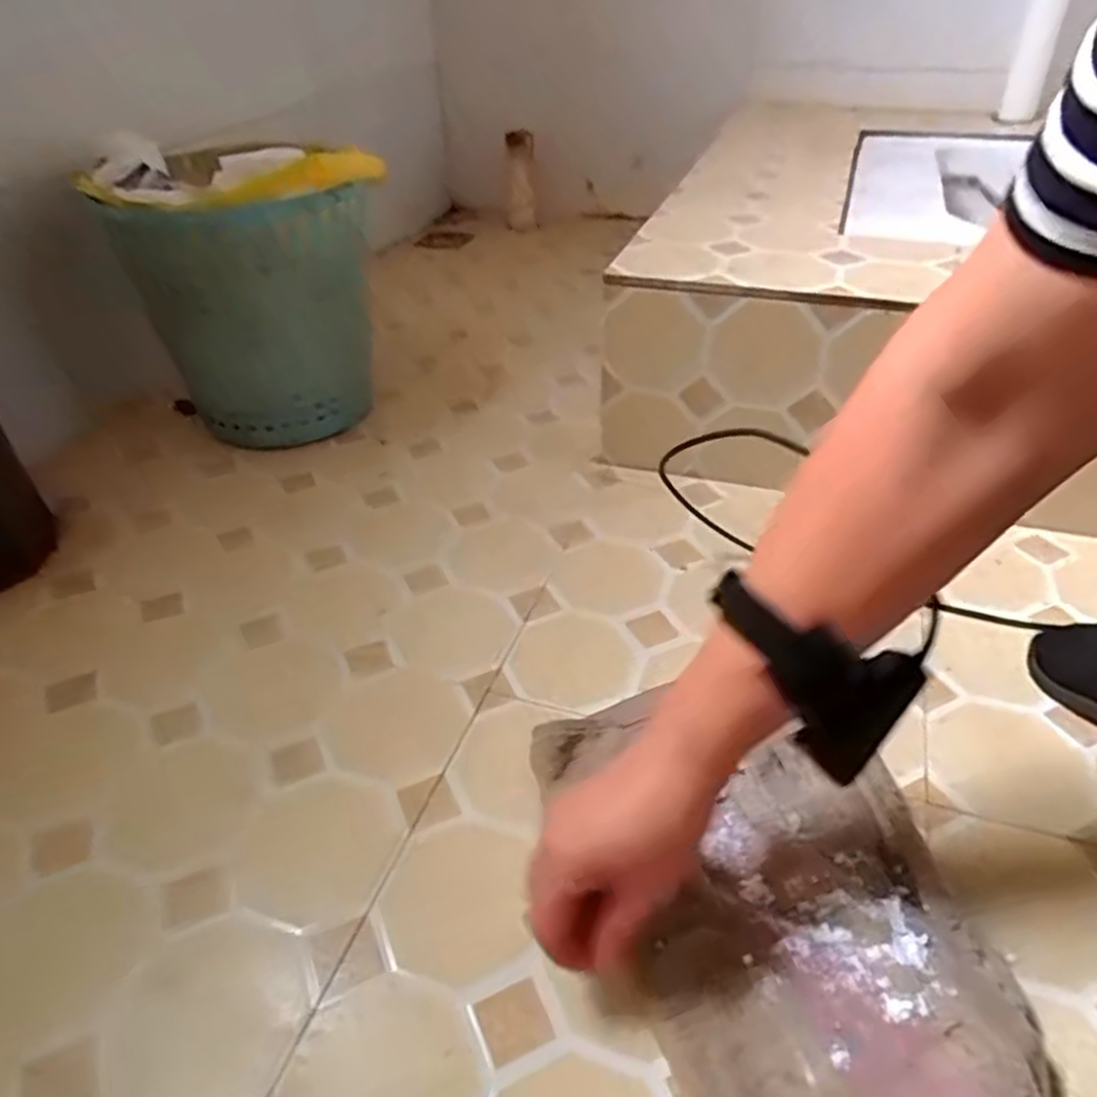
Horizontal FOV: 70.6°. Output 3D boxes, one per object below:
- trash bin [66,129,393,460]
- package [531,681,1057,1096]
[{"bbox_3d":[-0.305,-0.257,0.798,0.213,0.283,0.213,-23,43,-24],"label":"trash bin"},{"bbox_3d":[0.118,0.188,0.419,0.188,0.048,0.299,-10,40,-10],"label":"package"}]

